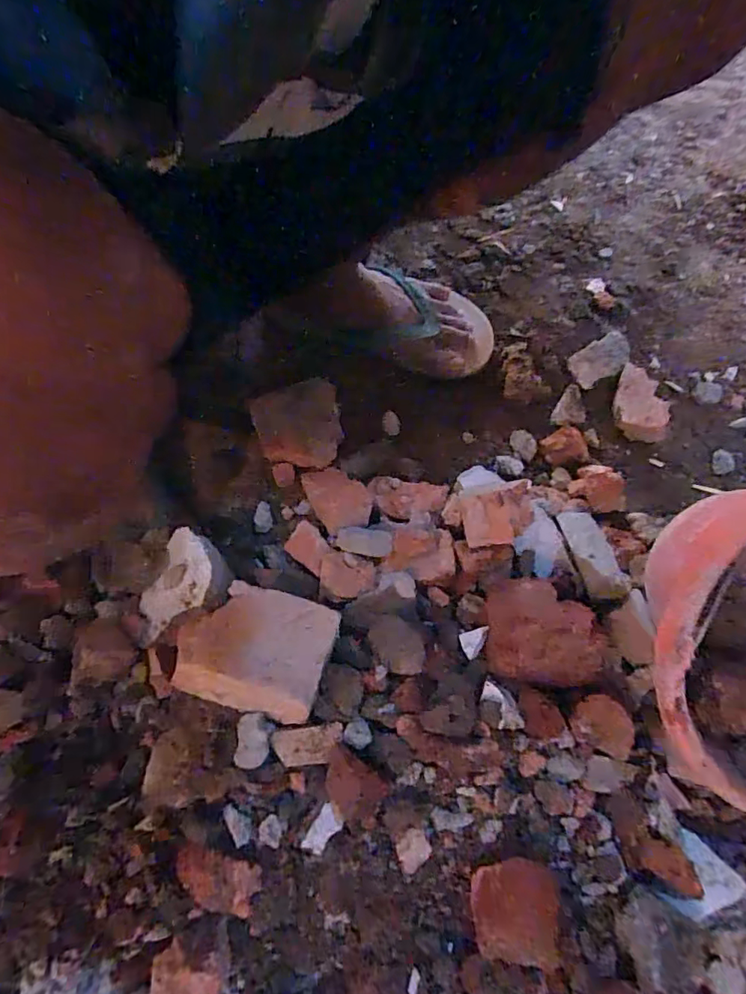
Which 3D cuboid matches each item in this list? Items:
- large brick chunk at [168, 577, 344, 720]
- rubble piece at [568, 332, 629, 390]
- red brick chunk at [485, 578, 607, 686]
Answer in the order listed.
[{"bbox_3d":[-0.093,0.122,0.423,0.113,0.039,0.091,15,41,4],"label":"large brick chunk"},{"bbox_3d":[0.268,-0.161,0.617,0.074,0.010,0.046,-32,69,2],"label":"rubble piece"},{"bbox_3d":[0.146,0.116,0.446,0.097,0.056,0.077,9,71,1],"label":"red brick chunk"}]

